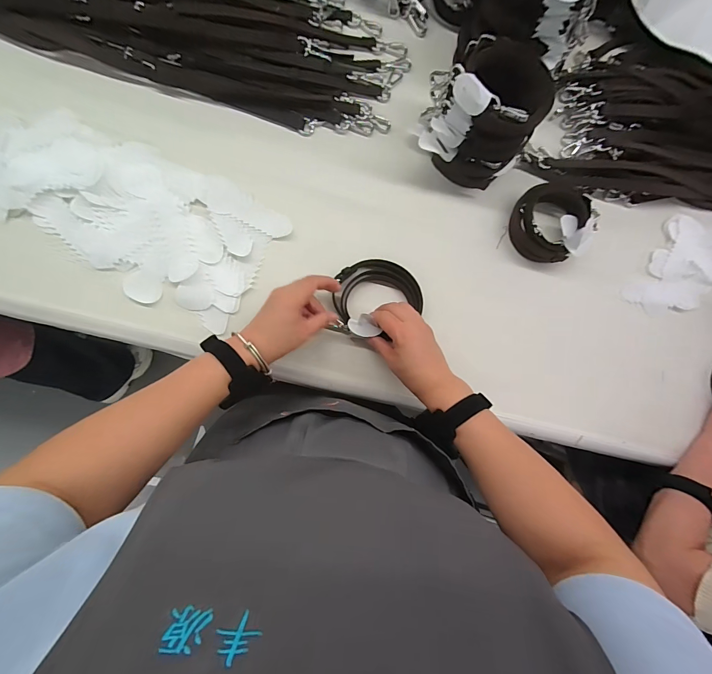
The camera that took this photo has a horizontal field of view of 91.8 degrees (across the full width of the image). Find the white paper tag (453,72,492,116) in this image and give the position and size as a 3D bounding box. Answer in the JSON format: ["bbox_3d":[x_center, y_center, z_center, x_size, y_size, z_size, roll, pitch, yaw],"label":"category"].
[{"bbox_3d":[0.134,-0.283,0.404,0.049,0.028,0.008,47,51,-2],"label":"white paper tag"}]

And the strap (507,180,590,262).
[{"bbox_3d":[0.284,-0.169,0.517,0.100,0.044,0.107,0,90,-6],"label":"strap"}]

